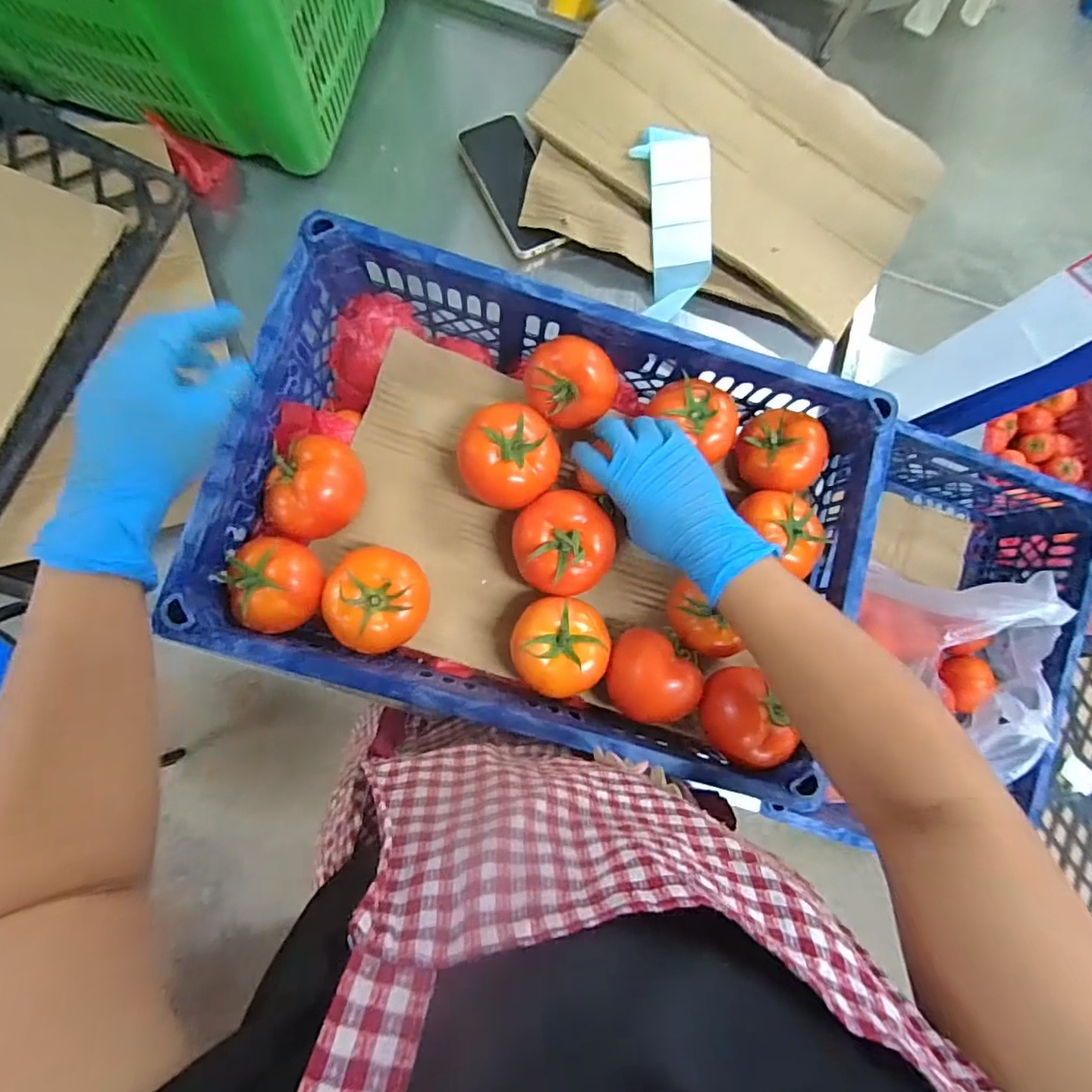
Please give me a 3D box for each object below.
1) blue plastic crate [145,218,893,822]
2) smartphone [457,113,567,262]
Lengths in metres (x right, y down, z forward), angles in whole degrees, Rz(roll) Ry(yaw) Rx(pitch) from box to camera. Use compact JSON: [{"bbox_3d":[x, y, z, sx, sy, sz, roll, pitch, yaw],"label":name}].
[{"bbox_3d":[0.005,-0.028,0.466,0.482,0.106,0.330,17,82,-4],"label":"blue plastic crate"},{"bbox_3d":[-0.034,-0.400,0.613,0.074,0.014,0.155,-24,87,-8],"label":"smartphone"}]

